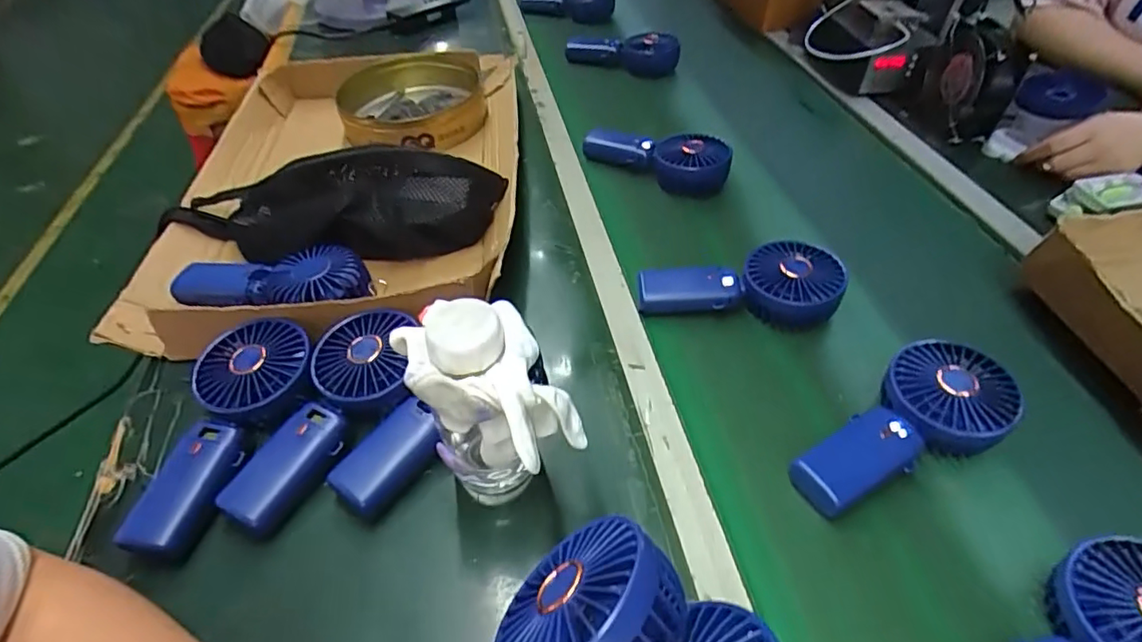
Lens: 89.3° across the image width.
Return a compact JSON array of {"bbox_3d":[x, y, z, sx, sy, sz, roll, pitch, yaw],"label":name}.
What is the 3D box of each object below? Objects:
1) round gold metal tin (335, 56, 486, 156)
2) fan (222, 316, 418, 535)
[{"bbox_3d":[-0.204,-0.289,0.769,0.173,0.051,0.186,0,45,0],"label":"round gold metal tin"},{"bbox_3d":[-0.175,0.067,0.429,0.076,0.041,0.176,13,47,13],"label":"fan"}]

